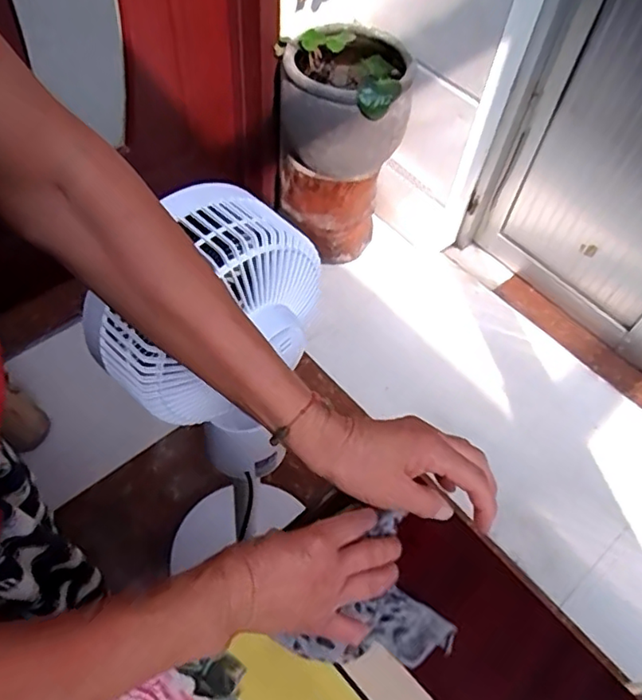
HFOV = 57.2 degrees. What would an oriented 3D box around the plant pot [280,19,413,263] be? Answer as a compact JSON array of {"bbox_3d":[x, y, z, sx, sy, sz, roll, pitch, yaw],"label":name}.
[{"bbox_3d":[0.037,-0.486,1.460,0.295,0.511,0.268,7,56,0],"label":"plant pot"}]

